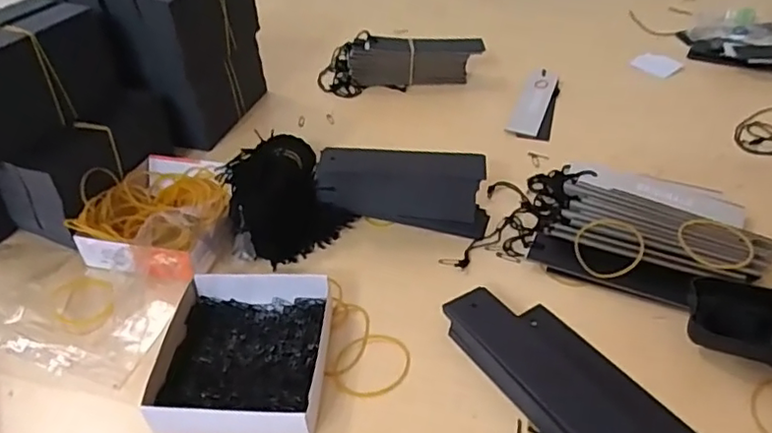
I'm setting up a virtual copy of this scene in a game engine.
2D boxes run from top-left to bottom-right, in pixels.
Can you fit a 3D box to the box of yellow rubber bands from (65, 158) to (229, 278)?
[{"bbox_3d":[-0.174,-0.007,0.472,0.112,0.040,0.124,10,42,15],"label":"box of yellow rubber bands"}]

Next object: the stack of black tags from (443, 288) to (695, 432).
[{"bbox_3d":[0.104,0.093,0.360,0.076,0.021,0.146,-24,45,-24],"label":"stack of black tags"}]

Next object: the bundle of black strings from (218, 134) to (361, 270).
[{"bbox_3d":[-0.086,-0.024,0.485,0.096,0.056,0.112,-24,45,-24],"label":"bundle of black strings"}]

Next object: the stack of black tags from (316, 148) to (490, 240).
[{"bbox_3d":[0.014,-0.021,0.480,0.134,0.063,0.018,3,13,2],"label":"stack of black tags"}]

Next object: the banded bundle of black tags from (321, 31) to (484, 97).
[{"bbox_3d":[0.015,-0.169,0.658,0.181,0.049,0.052,-1,40,2],"label":"banded bundle of black tags"}]

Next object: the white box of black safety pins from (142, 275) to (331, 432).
[{"bbox_3d":[-0.088,0.085,0.377,0.099,0.026,0.109,-2,40,0],"label":"white box of black safety pins"}]

